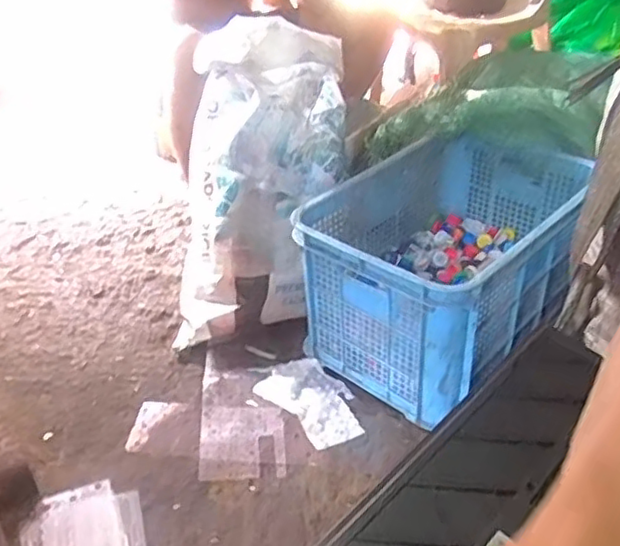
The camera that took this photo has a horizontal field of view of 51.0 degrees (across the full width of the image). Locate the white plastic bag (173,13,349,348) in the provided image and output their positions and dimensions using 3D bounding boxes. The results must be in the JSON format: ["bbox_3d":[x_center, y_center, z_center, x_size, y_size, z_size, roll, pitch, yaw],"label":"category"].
[{"bbox_3d":[-0.110,-0.173,1.334,0.296,0.666,0.206,10,-5,17],"label":"white plastic bag"}]

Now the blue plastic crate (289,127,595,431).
[{"bbox_3d":[0.268,-0.033,1.264,0.429,0.300,0.526,26,44,33],"label":"blue plastic crate"}]

